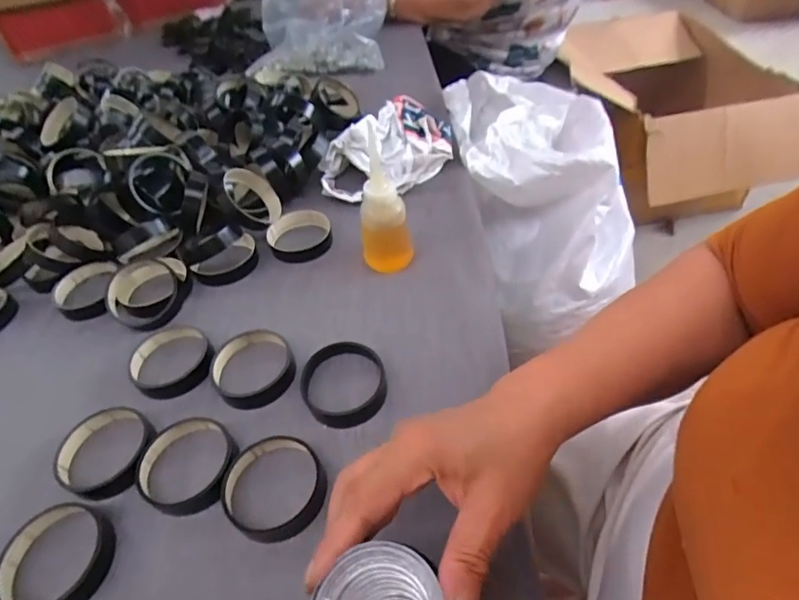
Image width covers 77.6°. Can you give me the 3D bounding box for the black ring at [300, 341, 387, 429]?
[{"bbox_3d":[-0.045,0.066,0.402,0.066,0.016,0.073,-11,46,-3],"label":"black ring"}]

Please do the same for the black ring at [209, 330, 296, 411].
[{"bbox_3d":[-0.126,0.056,0.423,0.070,0.018,0.070,-4,46,4],"label":"black ring"}]

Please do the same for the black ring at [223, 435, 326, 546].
[{"bbox_3d":[-0.087,0.129,0.347,0.070,0.016,0.068,-4,46,4],"label":"black ring"}]

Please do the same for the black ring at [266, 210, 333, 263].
[{"bbox_3d":[-0.106,-0.068,0.534,0.068,0.019,0.067,-18,47,-10],"label":"black ring"}]

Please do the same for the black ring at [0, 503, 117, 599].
[{"bbox_3d":[-0.231,0.171,0.330,0.073,0.016,0.067,-4,46,4],"label":"black ring"}]

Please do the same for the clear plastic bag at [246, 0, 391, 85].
[{"bbox_3d":[-0.138,-0.521,0.888,0.288,0.154,0.239,-12,46,-4],"label":"clear plastic bag"}]

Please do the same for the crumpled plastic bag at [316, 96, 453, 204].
[{"bbox_3d":[-0.014,-0.186,0.615,0.157,0.060,0.156,-3,46,5],"label":"crumpled plastic bag"}]

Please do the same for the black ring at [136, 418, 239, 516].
[{"bbox_3d":[-0.159,0.121,0.369,0.070,0.014,0.070,-4,46,4],"label":"black ring"}]

